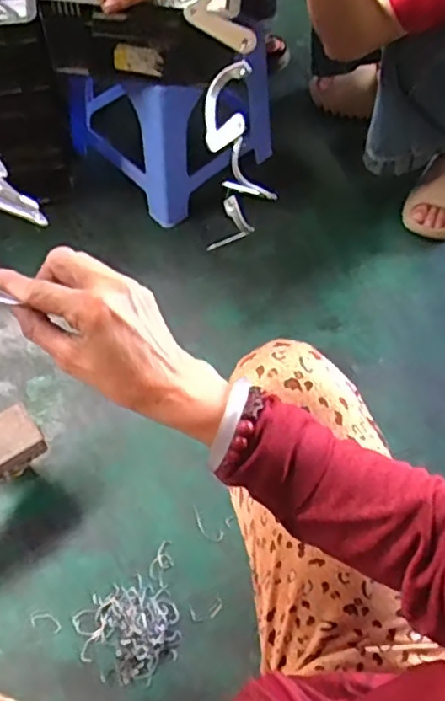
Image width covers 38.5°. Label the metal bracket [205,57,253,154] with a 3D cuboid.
[{"bbox_3d":[0.004,-0.269,0.697,0.046,0.100,0.042,1,60,-2],"label":"metal bracket"}]

